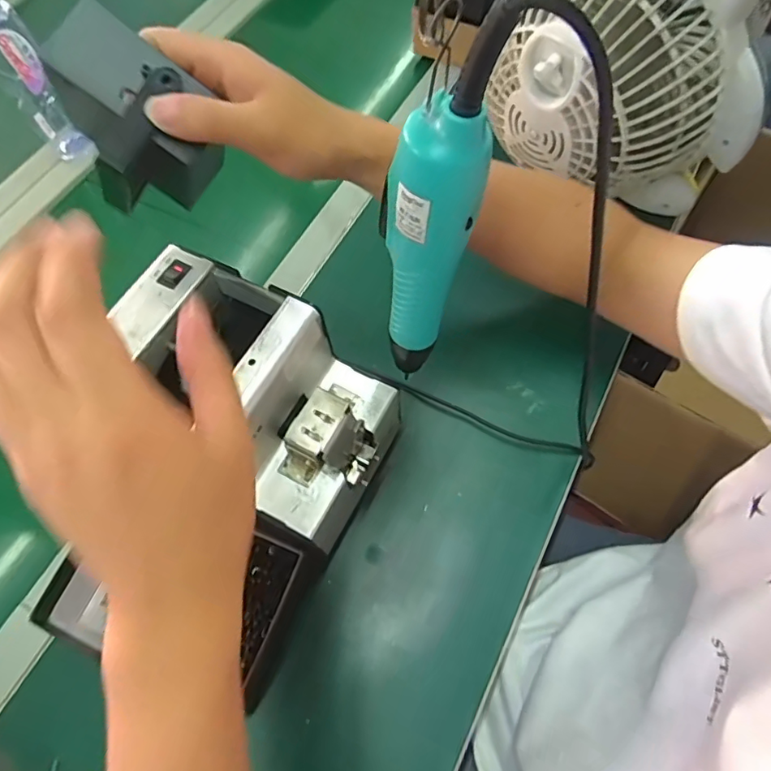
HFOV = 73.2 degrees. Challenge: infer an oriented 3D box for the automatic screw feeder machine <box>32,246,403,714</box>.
[{"bbox_3d":[-0.089,0.018,0.376,0.187,0.141,0.124,26,68,16],"label":"automatic screw feeder machine"}]

